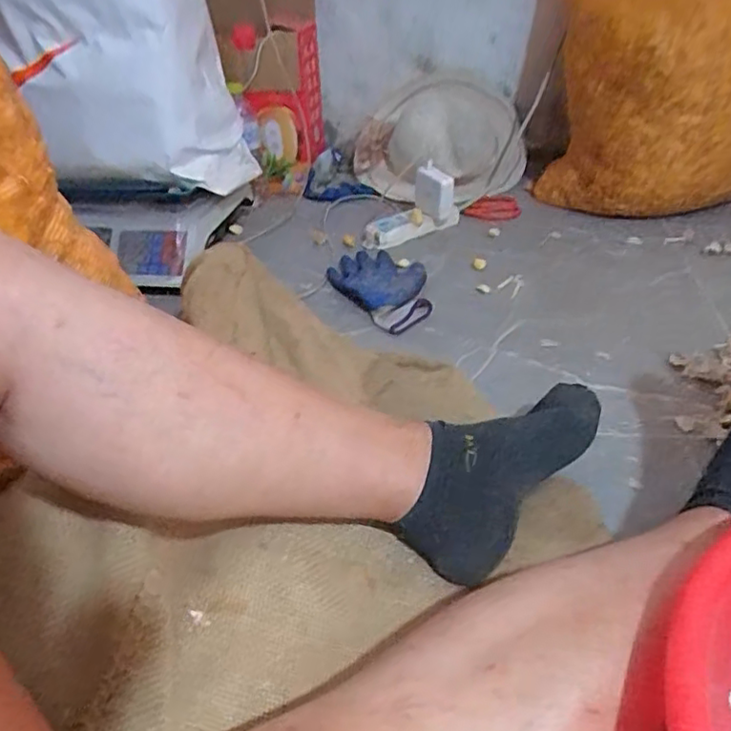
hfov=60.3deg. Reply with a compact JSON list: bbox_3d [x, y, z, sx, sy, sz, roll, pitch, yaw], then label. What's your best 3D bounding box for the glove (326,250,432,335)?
[{"bbox_3d":[0.030,-0.132,0.985,0.142,0.034,0.261,-18,41,-12],"label":"glove"}]

